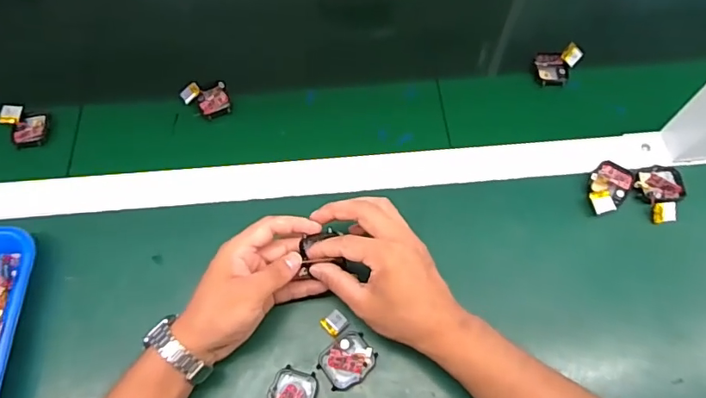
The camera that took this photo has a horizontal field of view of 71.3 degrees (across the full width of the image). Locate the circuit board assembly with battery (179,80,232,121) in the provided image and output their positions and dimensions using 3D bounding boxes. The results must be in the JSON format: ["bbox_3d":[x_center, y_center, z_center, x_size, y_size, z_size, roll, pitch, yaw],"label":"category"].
[{"bbox_3d":[-0.166,-0.113,0.557,0.052,0.012,0.043,-13,64,-5],"label":"circuit board assembly with battery"}]

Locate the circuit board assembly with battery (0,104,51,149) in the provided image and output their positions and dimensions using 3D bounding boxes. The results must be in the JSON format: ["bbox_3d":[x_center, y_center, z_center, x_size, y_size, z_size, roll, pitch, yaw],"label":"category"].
[{"bbox_3d":[-0.365,-0.081,0.545,0.054,0.009,0.052,5,59,-8],"label":"circuit board assembly with battery"}]

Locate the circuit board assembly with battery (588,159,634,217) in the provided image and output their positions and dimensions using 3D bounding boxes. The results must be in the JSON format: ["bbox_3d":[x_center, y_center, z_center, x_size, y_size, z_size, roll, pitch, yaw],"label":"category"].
[{"bbox_3d":[0.256,-0.011,0.496,0.037,0.010,0.059,37,71,18],"label":"circuit board assembly with battery"}]

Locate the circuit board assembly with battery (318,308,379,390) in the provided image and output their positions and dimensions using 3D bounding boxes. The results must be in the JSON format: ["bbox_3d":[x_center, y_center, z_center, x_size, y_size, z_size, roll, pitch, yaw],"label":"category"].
[{"bbox_3d":[-0.012,0.135,0.440,0.047,0.008,0.061,-36,68,-14],"label":"circuit board assembly with battery"}]

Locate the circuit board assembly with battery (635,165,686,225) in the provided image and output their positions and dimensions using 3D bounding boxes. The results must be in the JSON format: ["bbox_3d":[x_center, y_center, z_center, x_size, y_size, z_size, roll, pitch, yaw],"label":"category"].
[{"bbox_3d":[0.308,-0.008,0.490,0.044,0.017,0.059,2,64,3],"label":"circuit board assembly with battery"}]

